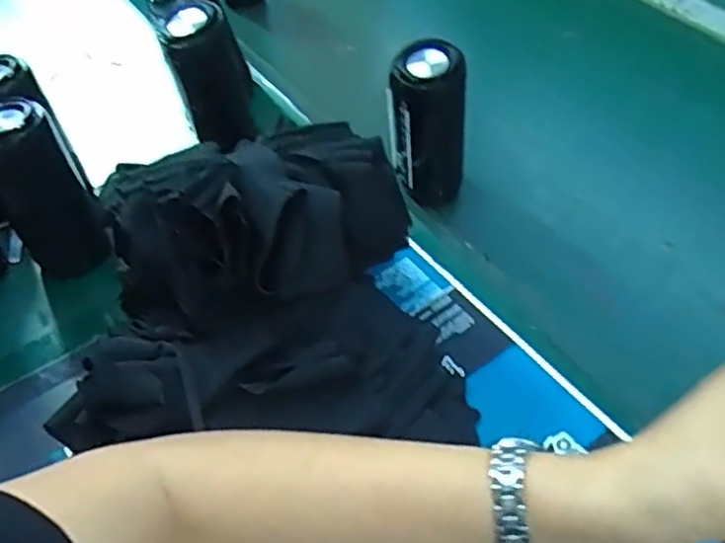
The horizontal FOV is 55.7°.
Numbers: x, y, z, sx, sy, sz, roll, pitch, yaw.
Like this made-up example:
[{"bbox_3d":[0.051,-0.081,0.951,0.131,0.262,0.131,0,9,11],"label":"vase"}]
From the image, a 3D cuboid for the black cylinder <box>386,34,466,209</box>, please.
[{"bbox_3d":[0.058,-0.128,0.612,0.062,0.138,0.050,37,59,27],"label":"black cylinder"}]

